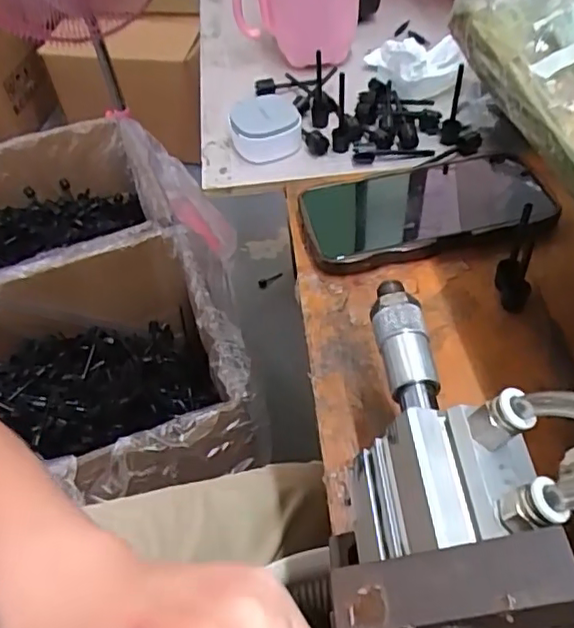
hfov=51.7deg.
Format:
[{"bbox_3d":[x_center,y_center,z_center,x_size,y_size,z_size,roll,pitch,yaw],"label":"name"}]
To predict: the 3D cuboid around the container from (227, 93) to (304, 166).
[{"bbox_3d":[-0.019,-0.152,0.477,0.053,0.031,0.054,-13,51,-5],"label":"container"}]

